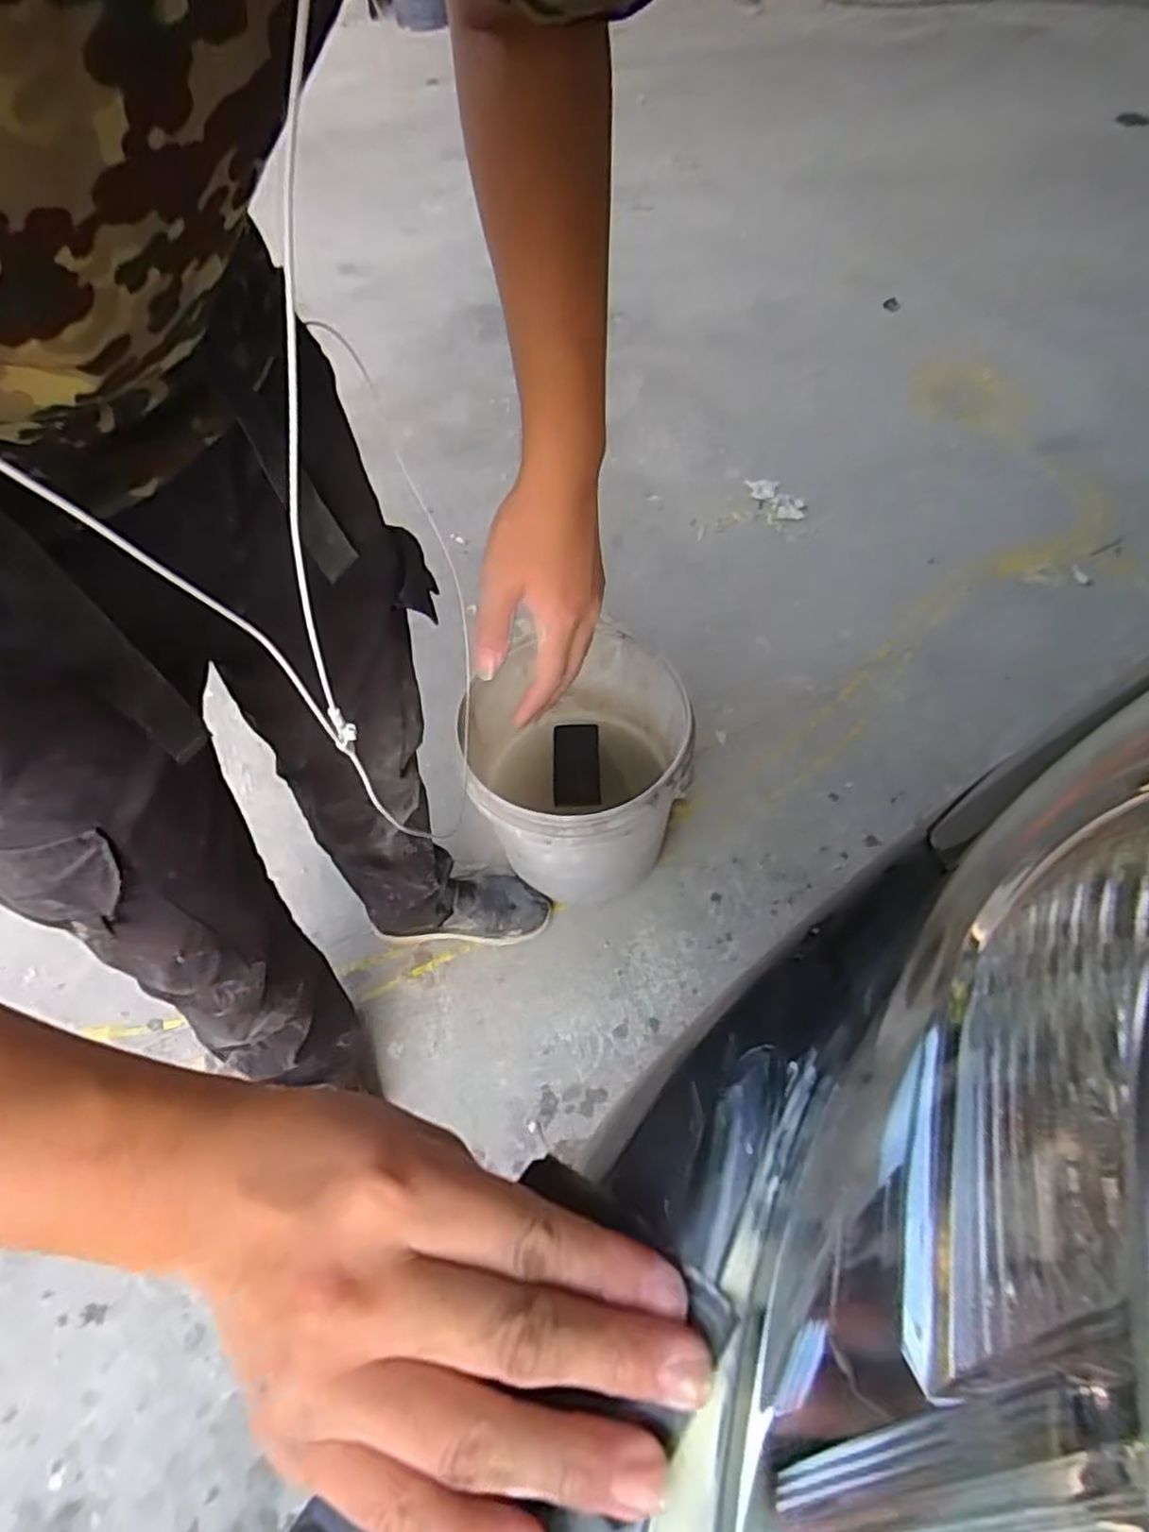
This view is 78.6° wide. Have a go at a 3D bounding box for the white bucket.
[{"bbox_3d":[0.017,0.033,1.014,0.270,0.334,0.295,-2,58,3],"label":"white bucket"}]

